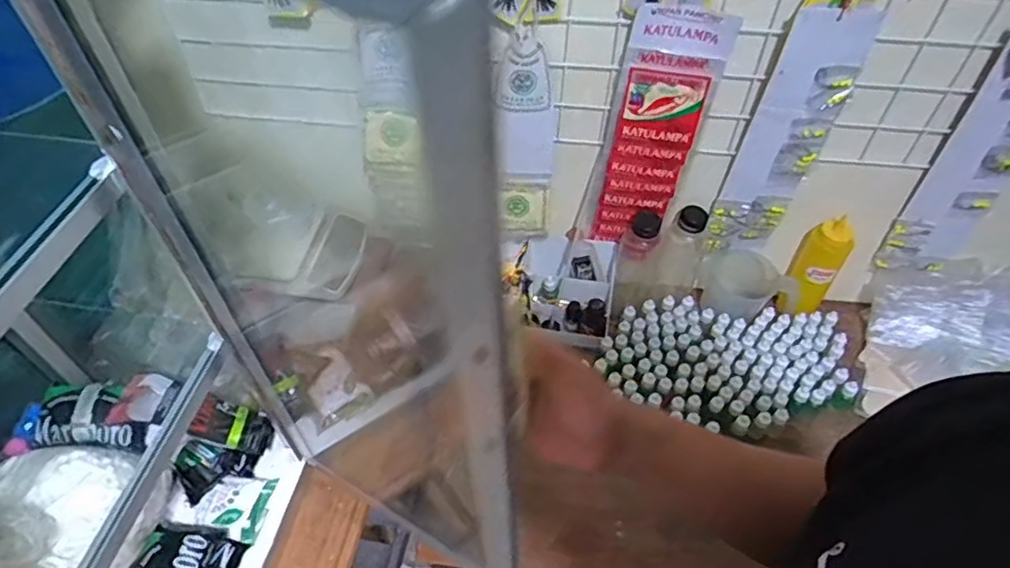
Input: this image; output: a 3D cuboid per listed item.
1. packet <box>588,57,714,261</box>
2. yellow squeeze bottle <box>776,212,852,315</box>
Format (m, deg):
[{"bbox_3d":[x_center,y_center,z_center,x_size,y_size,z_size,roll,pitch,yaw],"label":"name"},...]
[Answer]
[{"bbox_3d":[0.192,-0.160,0.879,0.105,0.323,0.024,6,49,4],"label":"packet"},{"bbox_3d":[0.468,-0.024,0.960,0.065,0.151,0.062,24,53,19],"label":"yellow squeeze bottle"}]

